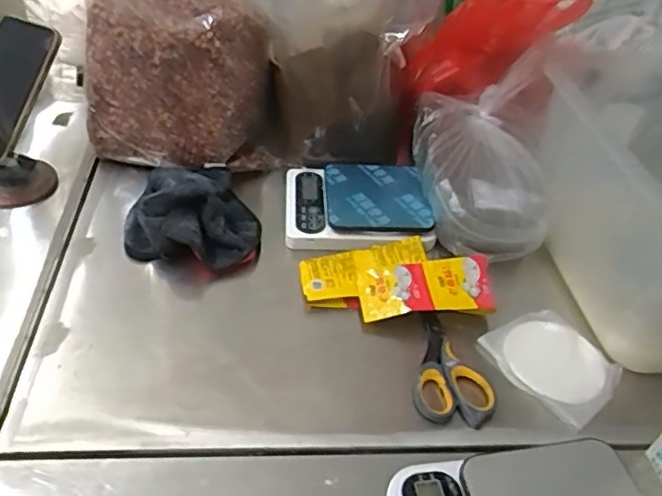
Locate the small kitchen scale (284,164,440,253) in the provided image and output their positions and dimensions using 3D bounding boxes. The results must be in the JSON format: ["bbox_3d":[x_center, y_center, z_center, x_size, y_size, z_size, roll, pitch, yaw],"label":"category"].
[{"bbox_3d":[0.030,-0.055,0.724,0.165,0.025,0.142,0,44,-5],"label":"small kitchen scale"}]

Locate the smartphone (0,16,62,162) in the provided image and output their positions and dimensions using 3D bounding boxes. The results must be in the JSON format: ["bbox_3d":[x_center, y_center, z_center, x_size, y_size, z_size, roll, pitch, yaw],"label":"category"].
[{"bbox_3d":[-0.352,-0.170,0.655,0.076,0.013,0.154,21,89,1],"label":"smartphone"}]

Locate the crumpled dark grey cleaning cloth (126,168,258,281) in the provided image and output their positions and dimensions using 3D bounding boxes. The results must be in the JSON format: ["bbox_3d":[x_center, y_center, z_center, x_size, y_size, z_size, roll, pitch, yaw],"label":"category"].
[{"bbox_3d":[-0.159,-0.044,0.678,0.145,0.062,0.158,-10,46,-15],"label":"crumpled dark grey cleaning cloth"}]

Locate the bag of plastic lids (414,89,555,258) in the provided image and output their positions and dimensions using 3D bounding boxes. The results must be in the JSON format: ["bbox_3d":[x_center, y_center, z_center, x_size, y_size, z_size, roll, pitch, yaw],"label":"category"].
[{"bbox_3d":[0.176,-0.096,0.720,0.139,0.074,0.220,-3,45,-8],"label":"bag of plastic lids"}]

